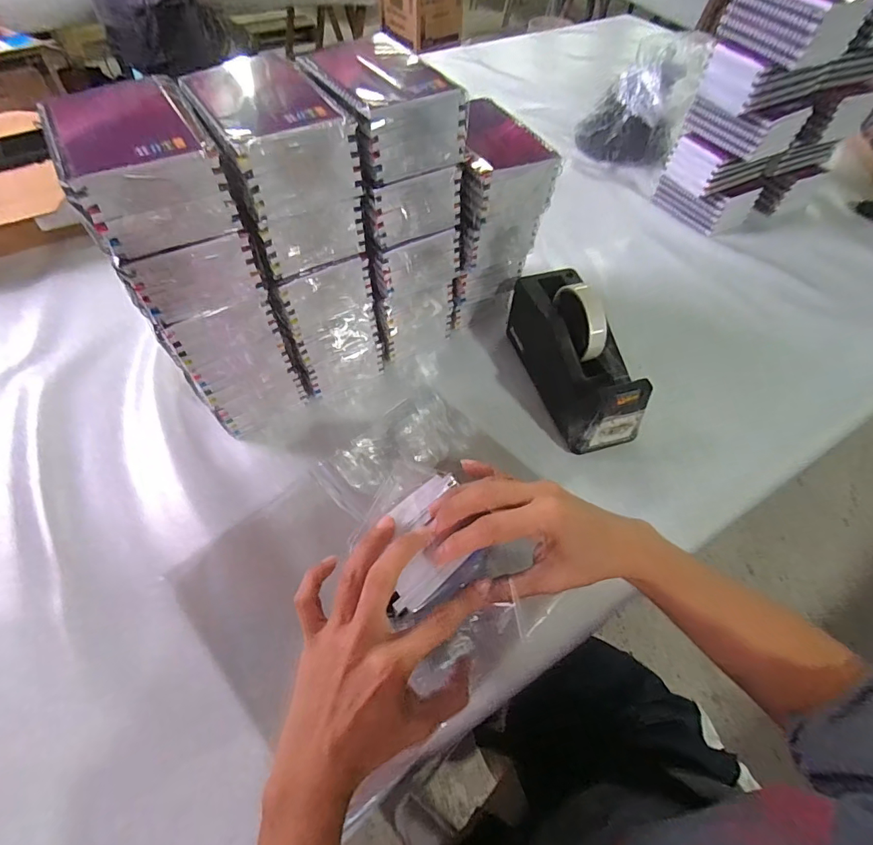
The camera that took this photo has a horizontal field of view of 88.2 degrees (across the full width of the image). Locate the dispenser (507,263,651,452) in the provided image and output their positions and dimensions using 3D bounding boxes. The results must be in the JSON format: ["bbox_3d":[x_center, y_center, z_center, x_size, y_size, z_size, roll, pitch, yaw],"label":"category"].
[{"bbox_3d":[0.155,-0.078,0.507,0.072,0.113,0.202,-15,58,-11],"label":"dispenser"}]

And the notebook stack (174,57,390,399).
[{"bbox_3d":[-0.129,-0.168,0.441,0.115,0.299,0.110,-24,60,-16],"label":"notebook stack"}]

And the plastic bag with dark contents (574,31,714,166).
[{"bbox_3d":[0.354,-0.562,0.807,0.158,0.178,0.105,31,61,18],"label":"plastic bag with dark contents"}]

